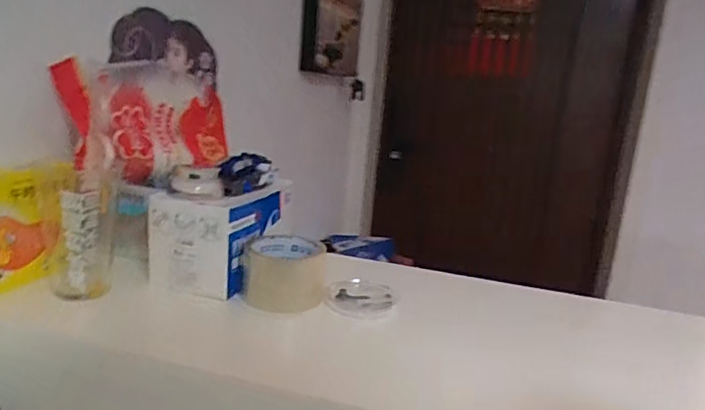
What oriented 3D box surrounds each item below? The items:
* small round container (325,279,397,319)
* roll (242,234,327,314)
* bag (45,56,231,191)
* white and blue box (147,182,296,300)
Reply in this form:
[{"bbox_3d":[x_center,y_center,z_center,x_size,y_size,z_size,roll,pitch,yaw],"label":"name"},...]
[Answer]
[{"bbox_3d":[0.009,0.106,0.604,0.082,0.013,0.082,5,14,-1],"label":"small round container"},{"bbox_3d":[-0.077,0.082,0.619,0.089,0.073,0.089,5,14,-1],"label":"roll"},{"bbox_3d":[-0.253,-0.108,0.701,0.068,0.160,0.242,-14,2,27],"label":"bag"},{"bbox_3d":[-0.159,0.029,0.650,0.110,0.101,0.156,7,14,11],"label":"white and blue box"}]

